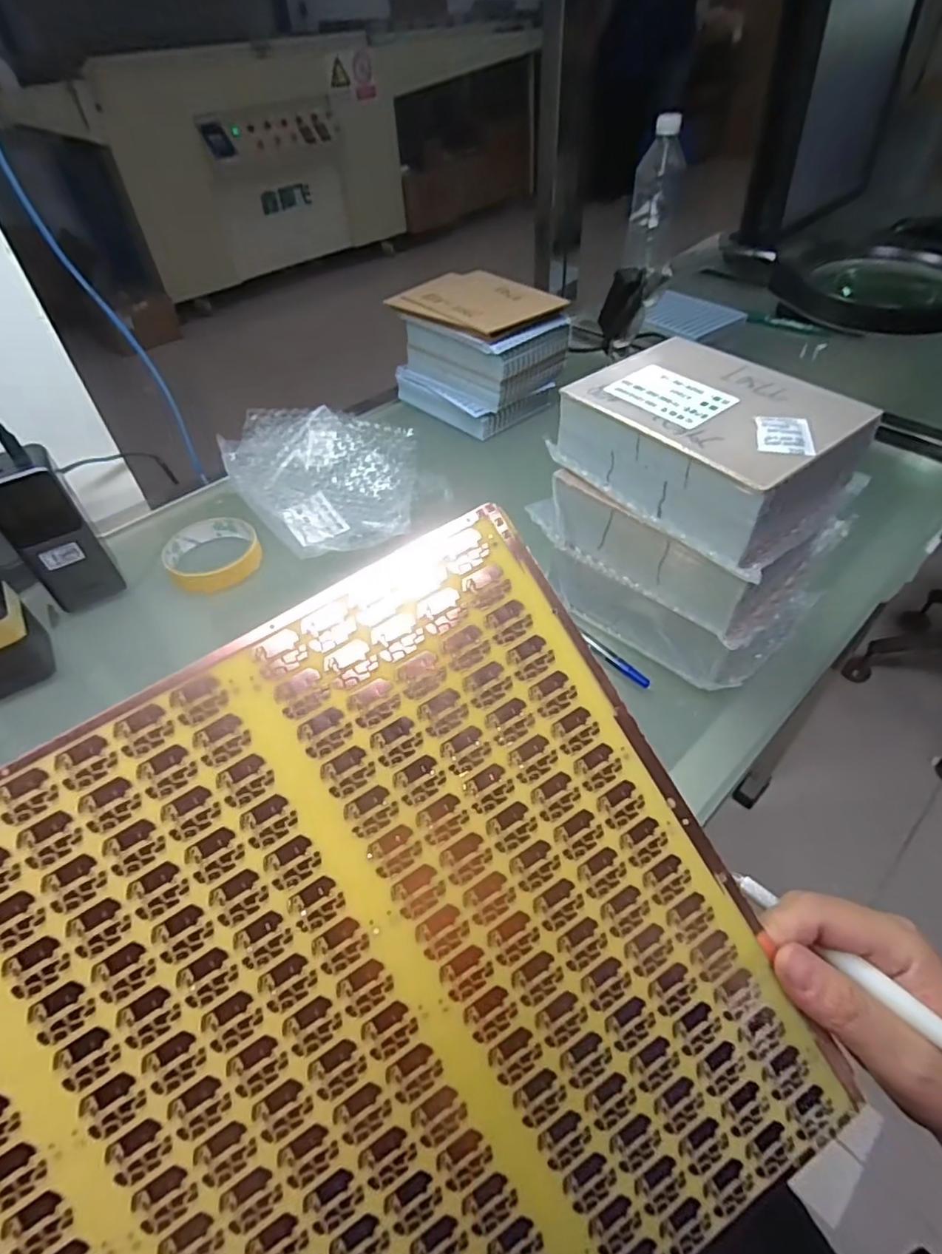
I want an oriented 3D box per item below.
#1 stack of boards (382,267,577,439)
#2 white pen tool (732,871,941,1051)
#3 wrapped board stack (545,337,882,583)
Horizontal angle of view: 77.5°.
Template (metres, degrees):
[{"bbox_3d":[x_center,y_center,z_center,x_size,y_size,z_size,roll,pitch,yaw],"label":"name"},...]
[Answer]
[{"bbox_3d":[0.007,-0.321,0.690,0.177,0.120,0.131,31,57,28],"label":"stack of boards"},{"bbox_3d":[0.163,0.144,0.225,0.009,0.009,0.138,-30,37,-22],"label":"white pen tool"},{"bbox_3d":[0.149,-0.117,0.379,0.126,0.059,0.156,-32,54,-24],"label":"wrapped board stack"}]

